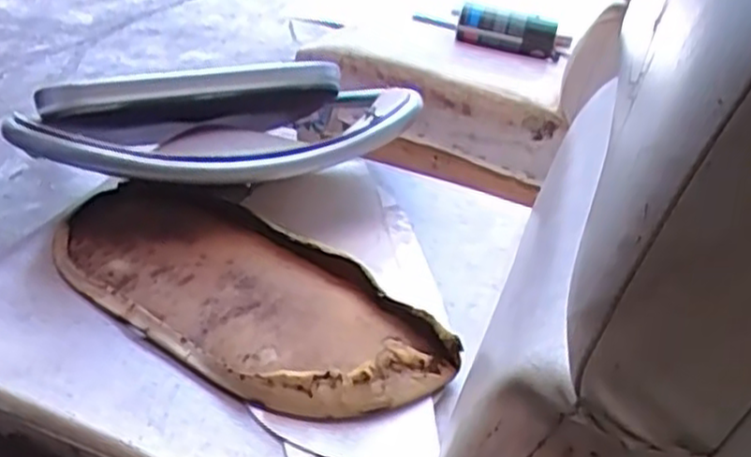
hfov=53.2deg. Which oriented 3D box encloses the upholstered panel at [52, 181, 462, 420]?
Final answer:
[{"bbox_3d":[-0.114,0.055,0.617,0.359,0.039,0.153,23,37,25],"label":"upholstered panel"}]

